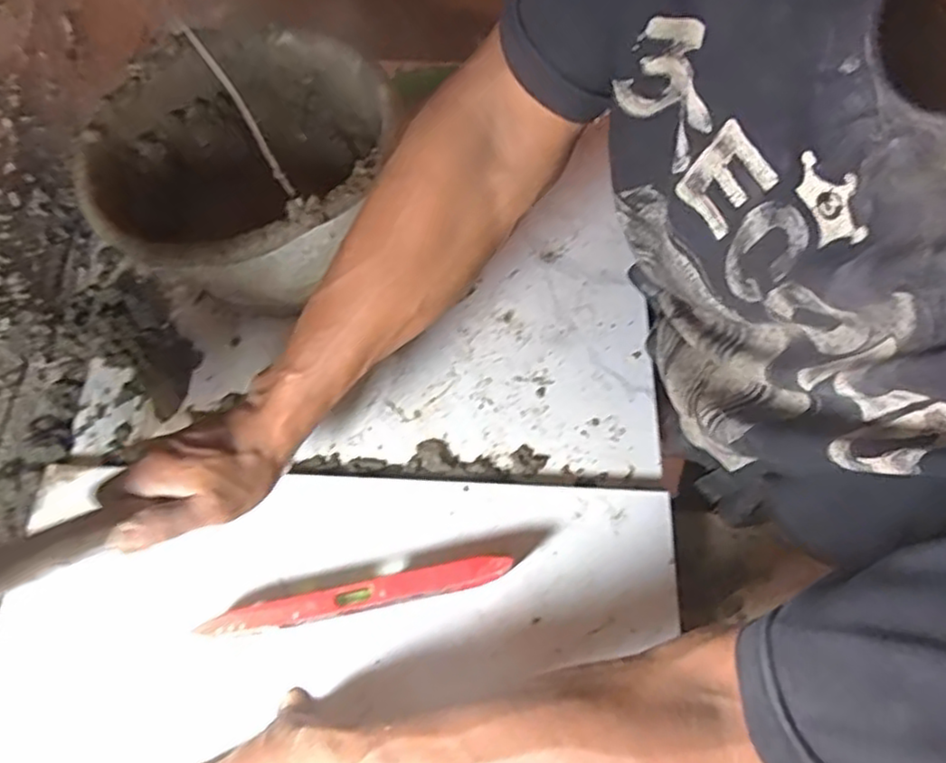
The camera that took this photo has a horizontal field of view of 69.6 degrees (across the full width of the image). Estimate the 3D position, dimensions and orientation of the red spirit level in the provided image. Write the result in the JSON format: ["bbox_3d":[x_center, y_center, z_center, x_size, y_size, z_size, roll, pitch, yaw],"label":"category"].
[{"bbox_3d":[-0.079,0.157,0.489,0.213,0.041,0.019,-11,65,-5],"label":"red spirit level"}]

